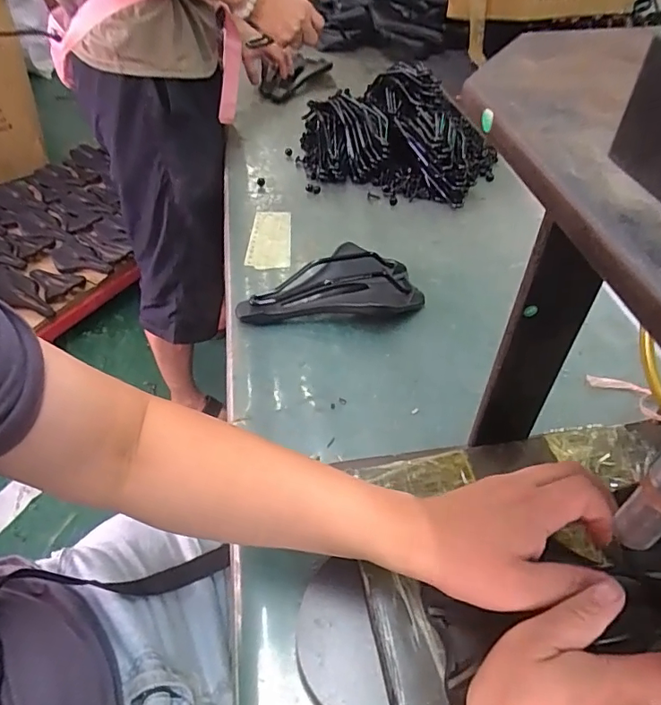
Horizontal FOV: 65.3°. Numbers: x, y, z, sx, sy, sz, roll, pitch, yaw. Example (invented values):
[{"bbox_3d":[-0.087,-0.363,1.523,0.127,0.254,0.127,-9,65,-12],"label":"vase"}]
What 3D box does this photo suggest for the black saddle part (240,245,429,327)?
[{"bbox_3d":[0.001,-0.089,0.659,0.221,0.050,0.113,2,46,1],"label":"black saddle part"}]

